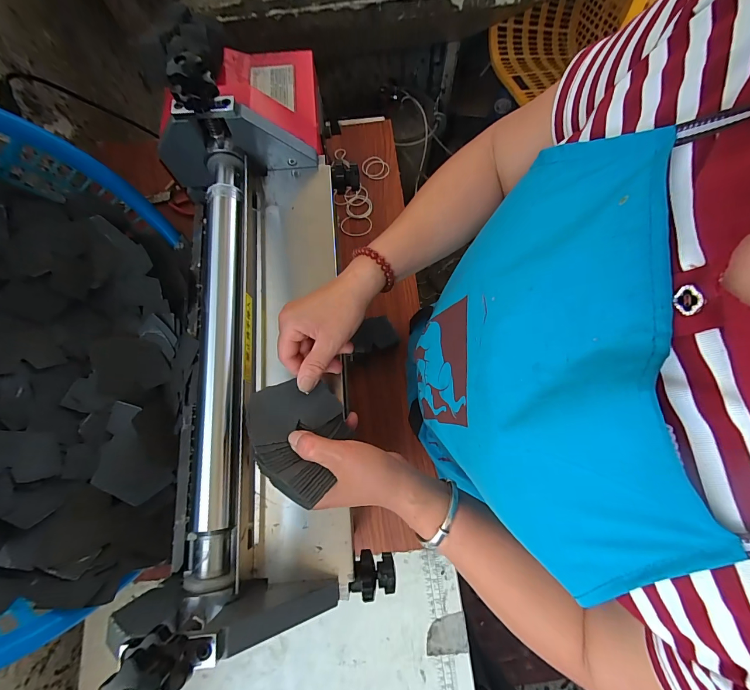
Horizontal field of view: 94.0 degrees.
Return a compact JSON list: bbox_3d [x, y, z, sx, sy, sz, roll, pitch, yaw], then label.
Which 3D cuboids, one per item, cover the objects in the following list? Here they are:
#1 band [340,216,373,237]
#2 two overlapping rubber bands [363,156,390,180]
[{"bbox_3d":[-0.036,-0.231,0.683,0.062,0.007,0.045,-3,72,3],"label":"band"},{"bbox_3d":[0.004,-0.364,0.719,0.056,0.009,0.051,0,77,1],"label":"two overlapping rubber bands"}]

